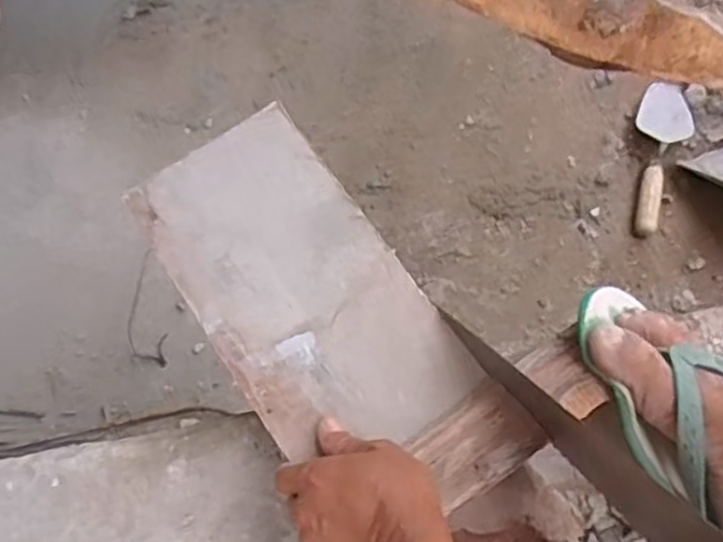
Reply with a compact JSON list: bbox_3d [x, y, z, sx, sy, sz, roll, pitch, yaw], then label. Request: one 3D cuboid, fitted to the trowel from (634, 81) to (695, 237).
[{"bbox_3d":[0.462,-0.174,1.148,0.086,0.042,0.237,18,73,7],"label":"trowel"}]

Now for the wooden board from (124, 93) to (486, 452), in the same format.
[{"bbox_3d":[-0.048,0.011,0.543,0.146,0.016,0.267,-35,74,-10],"label":"wooden board"}]

